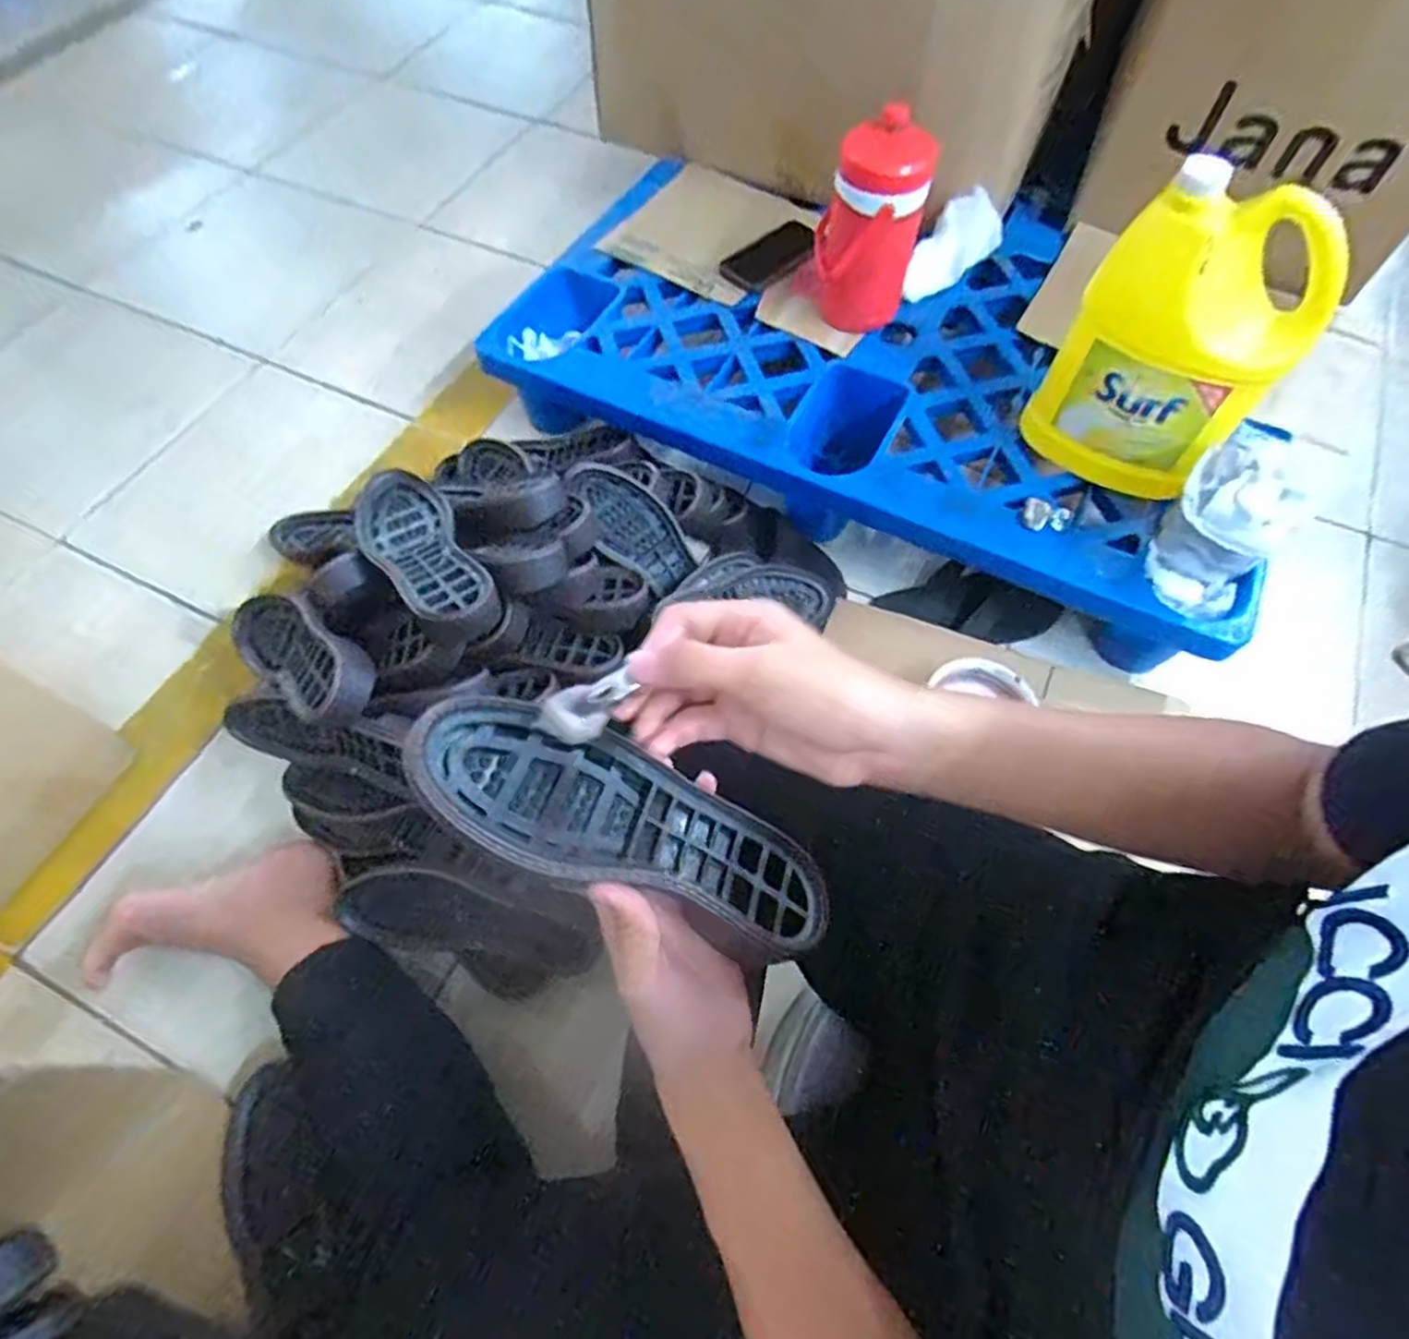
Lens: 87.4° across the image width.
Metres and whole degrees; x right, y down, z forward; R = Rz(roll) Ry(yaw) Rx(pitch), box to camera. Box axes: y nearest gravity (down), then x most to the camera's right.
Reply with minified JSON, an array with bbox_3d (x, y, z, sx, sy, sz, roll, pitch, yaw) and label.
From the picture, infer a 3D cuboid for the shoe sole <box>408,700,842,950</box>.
[{"bbox_3d":[-0.035,0.087,0.407,0.254,0.029,0.083,27,60,-21],"label":"shoe sole"}]

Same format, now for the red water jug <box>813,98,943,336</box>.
[{"bbox_3d":[0.206,-0.552,0.918,0.121,0.236,0.127,10,62,5],"label":"red water jug"}]

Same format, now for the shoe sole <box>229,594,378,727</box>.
[{"bbox_3d":[-0.404,-0.019,0.726,0.257,0.043,0.085,20,89,40],"label":"shoe sole"}]

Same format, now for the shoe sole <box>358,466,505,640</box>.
[{"bbox_3d":[-0.272,-0.108,0.726,0.091,0.051,0.266,-31,54,-16],"label":"shoe sole"}]

